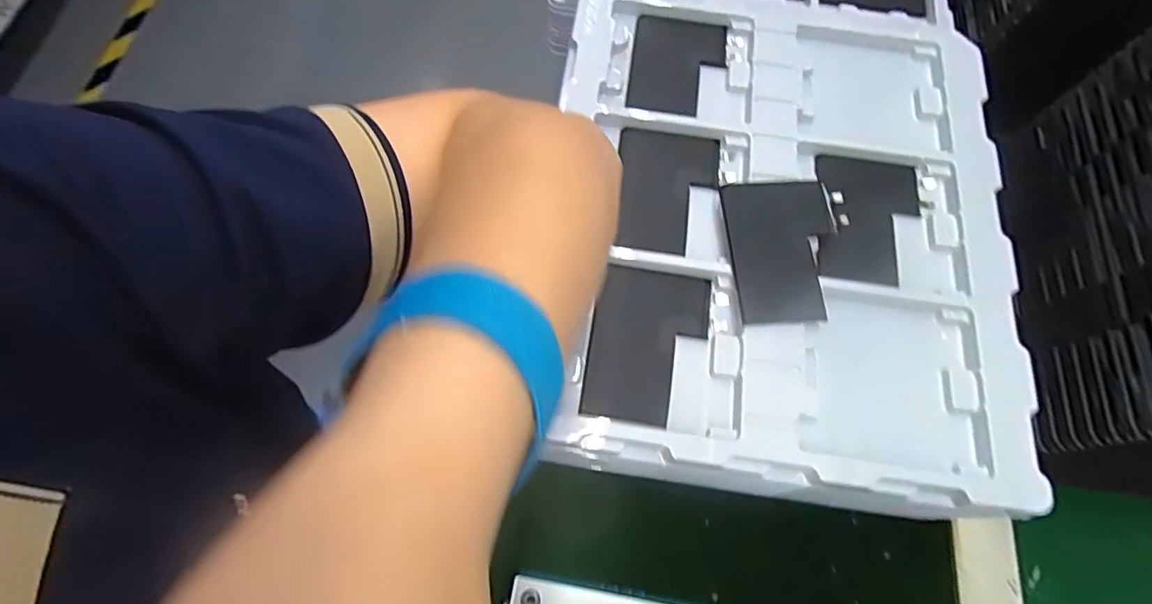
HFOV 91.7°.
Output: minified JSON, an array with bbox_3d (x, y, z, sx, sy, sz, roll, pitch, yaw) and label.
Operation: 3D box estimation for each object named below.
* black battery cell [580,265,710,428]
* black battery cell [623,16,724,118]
[{"bbox_3d":[0.040,0.024,0.308,0.062,0.007,0.086,9,69,1],"label":"black battery cell"},{"bbox_3d":[0.069,-0.159,0.381,0.063,0.010,0.095,6,61,6],"label":"black battery cell"}]

